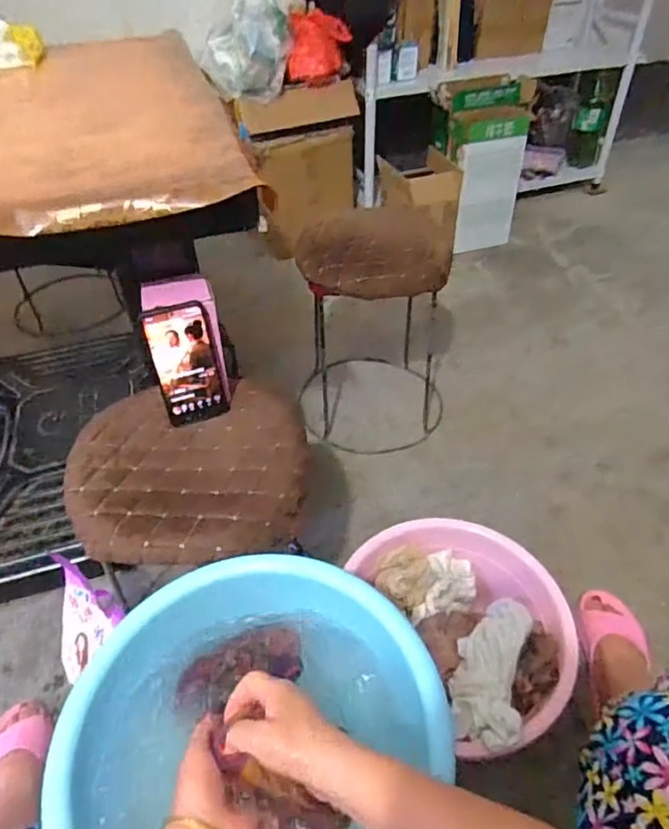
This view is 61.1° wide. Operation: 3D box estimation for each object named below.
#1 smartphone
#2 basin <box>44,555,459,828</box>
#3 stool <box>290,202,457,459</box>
[{"bbox_3d":[-0.181,-0.061,0.703,0.076,0.156,0.008,-18,34,-18],"label":"smartphone"},{"bbox_3d":[-0.076,0.294,0.526,0.324,0.098,0.317,-1,43,1],"label":"basin"},{"bbox_3d":[0.104,-0.197,1.239,0.327,0.504,0.351,-1,43,1],"label":"stool"}]

